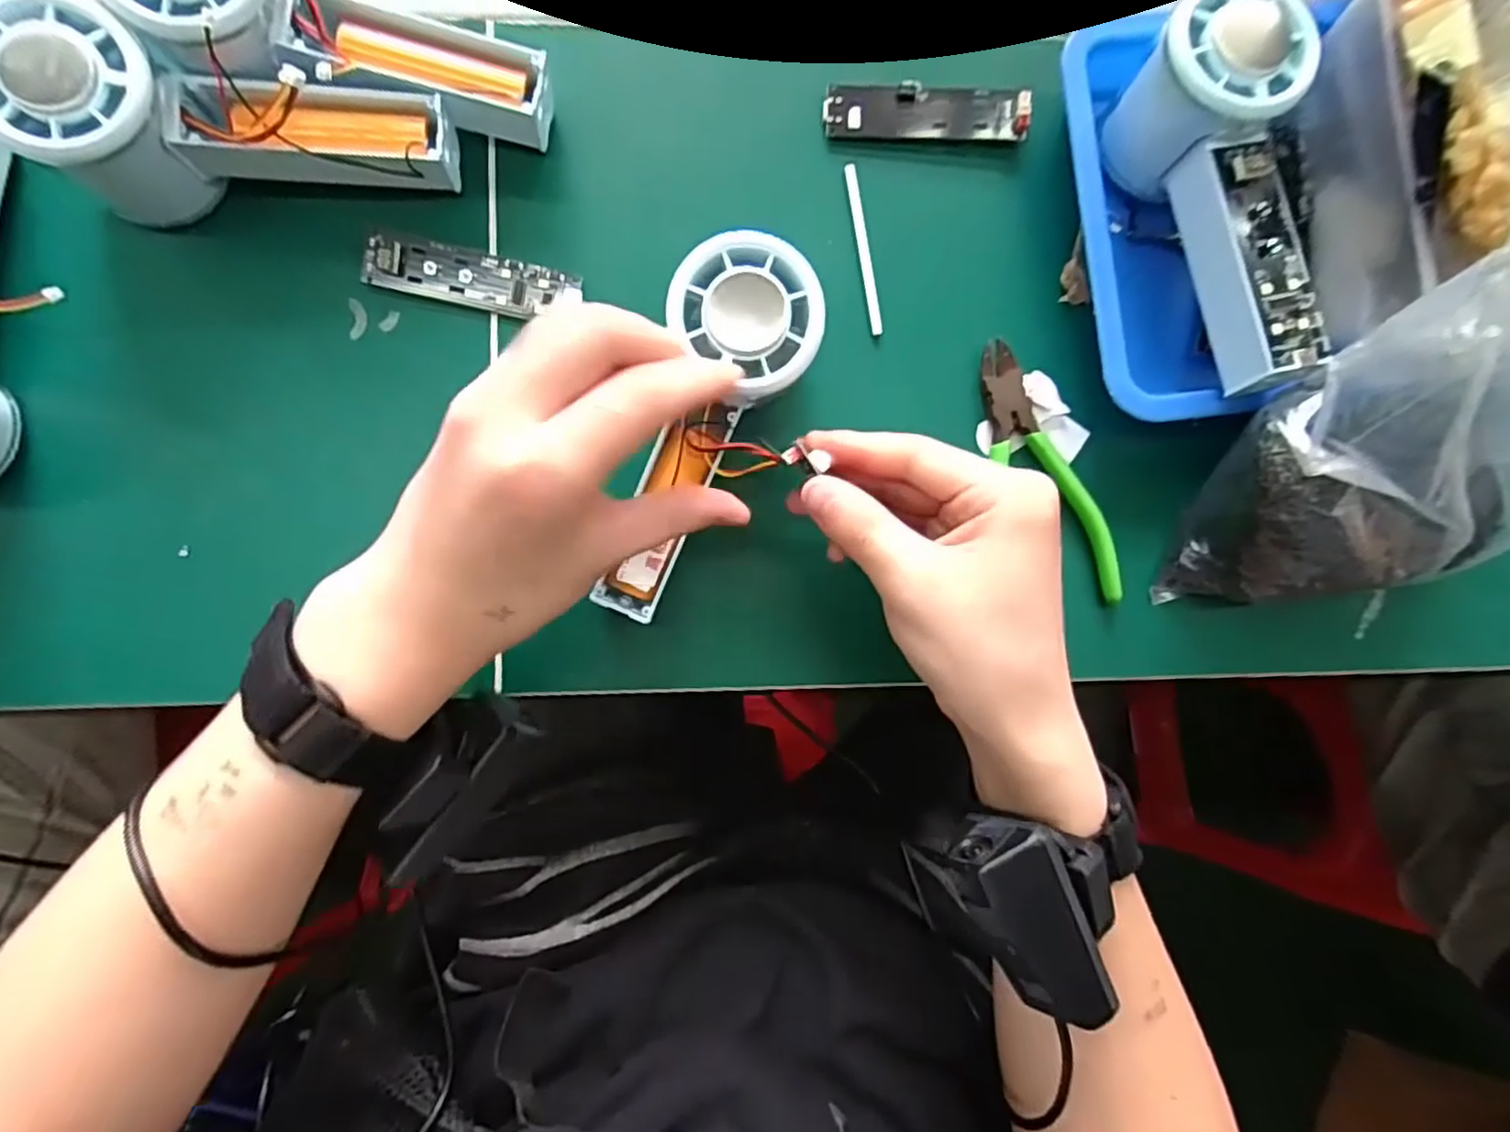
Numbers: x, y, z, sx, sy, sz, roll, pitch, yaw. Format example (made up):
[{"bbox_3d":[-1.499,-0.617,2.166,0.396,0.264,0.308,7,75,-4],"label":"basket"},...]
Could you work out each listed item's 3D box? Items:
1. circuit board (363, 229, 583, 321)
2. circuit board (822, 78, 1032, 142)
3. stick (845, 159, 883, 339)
[{"bbox_3d":[-0.122,-0.125,0.301,0.089,0.009,0.023,10,88,-3],"label":"circuit board"},{"bbox_3d":[0.078,-0.206,0.315,0.091,0.009,0.022,0,88,-3],"label":"circuit board"},{"bbox_3d":[0.049,-0.143,0.315,0.005,0.004,0.077,-9,89,-3],"label":"stick"}]

